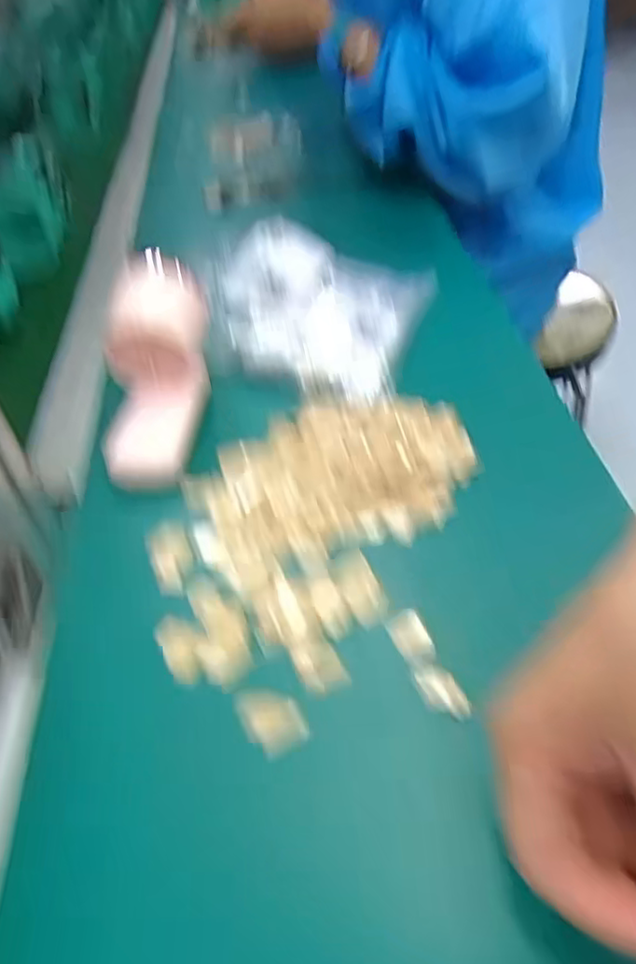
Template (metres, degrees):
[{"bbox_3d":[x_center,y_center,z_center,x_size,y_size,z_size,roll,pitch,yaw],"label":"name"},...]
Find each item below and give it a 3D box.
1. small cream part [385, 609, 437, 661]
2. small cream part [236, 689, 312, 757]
[{"bbox_3d":[0.042,0.069,0.312,0.015,0.006,0.026,-20,44,-16],"label":"small cream part"},{"bbox_3d":[-0.020,0.098,0.293,0.024,0.006,0.027,-19,43,-15],"label":"small cream part"}]

